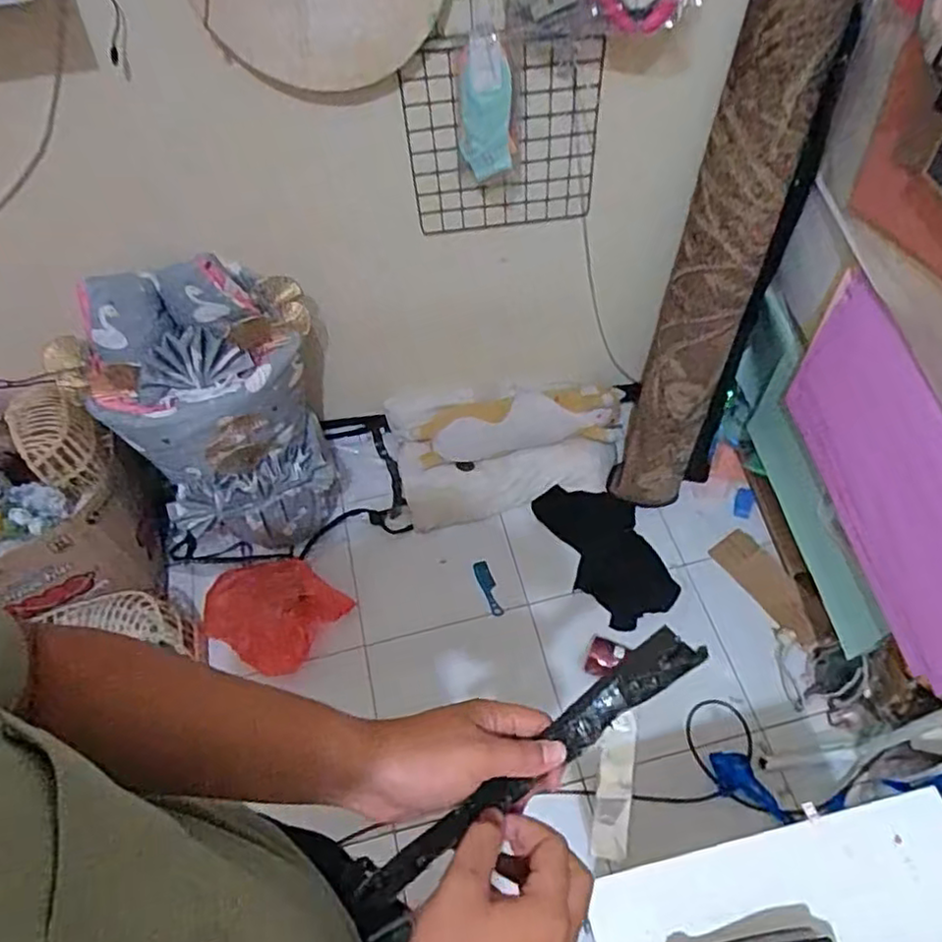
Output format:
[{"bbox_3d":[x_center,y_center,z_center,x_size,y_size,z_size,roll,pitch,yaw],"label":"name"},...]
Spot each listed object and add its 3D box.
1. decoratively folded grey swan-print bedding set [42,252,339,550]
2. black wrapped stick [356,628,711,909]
[{"bbox_3d":[-0.502,-0.082,1.386,0.421,0.679,0.220,-18,58,-8],"label":"decoratively folded grey swan-print bedding set"},{"bbox_3d":[0.039,0.201,0.451,0.274,0.018,0.030,-37,61,-4],"label":"black wrapped stick"}]

